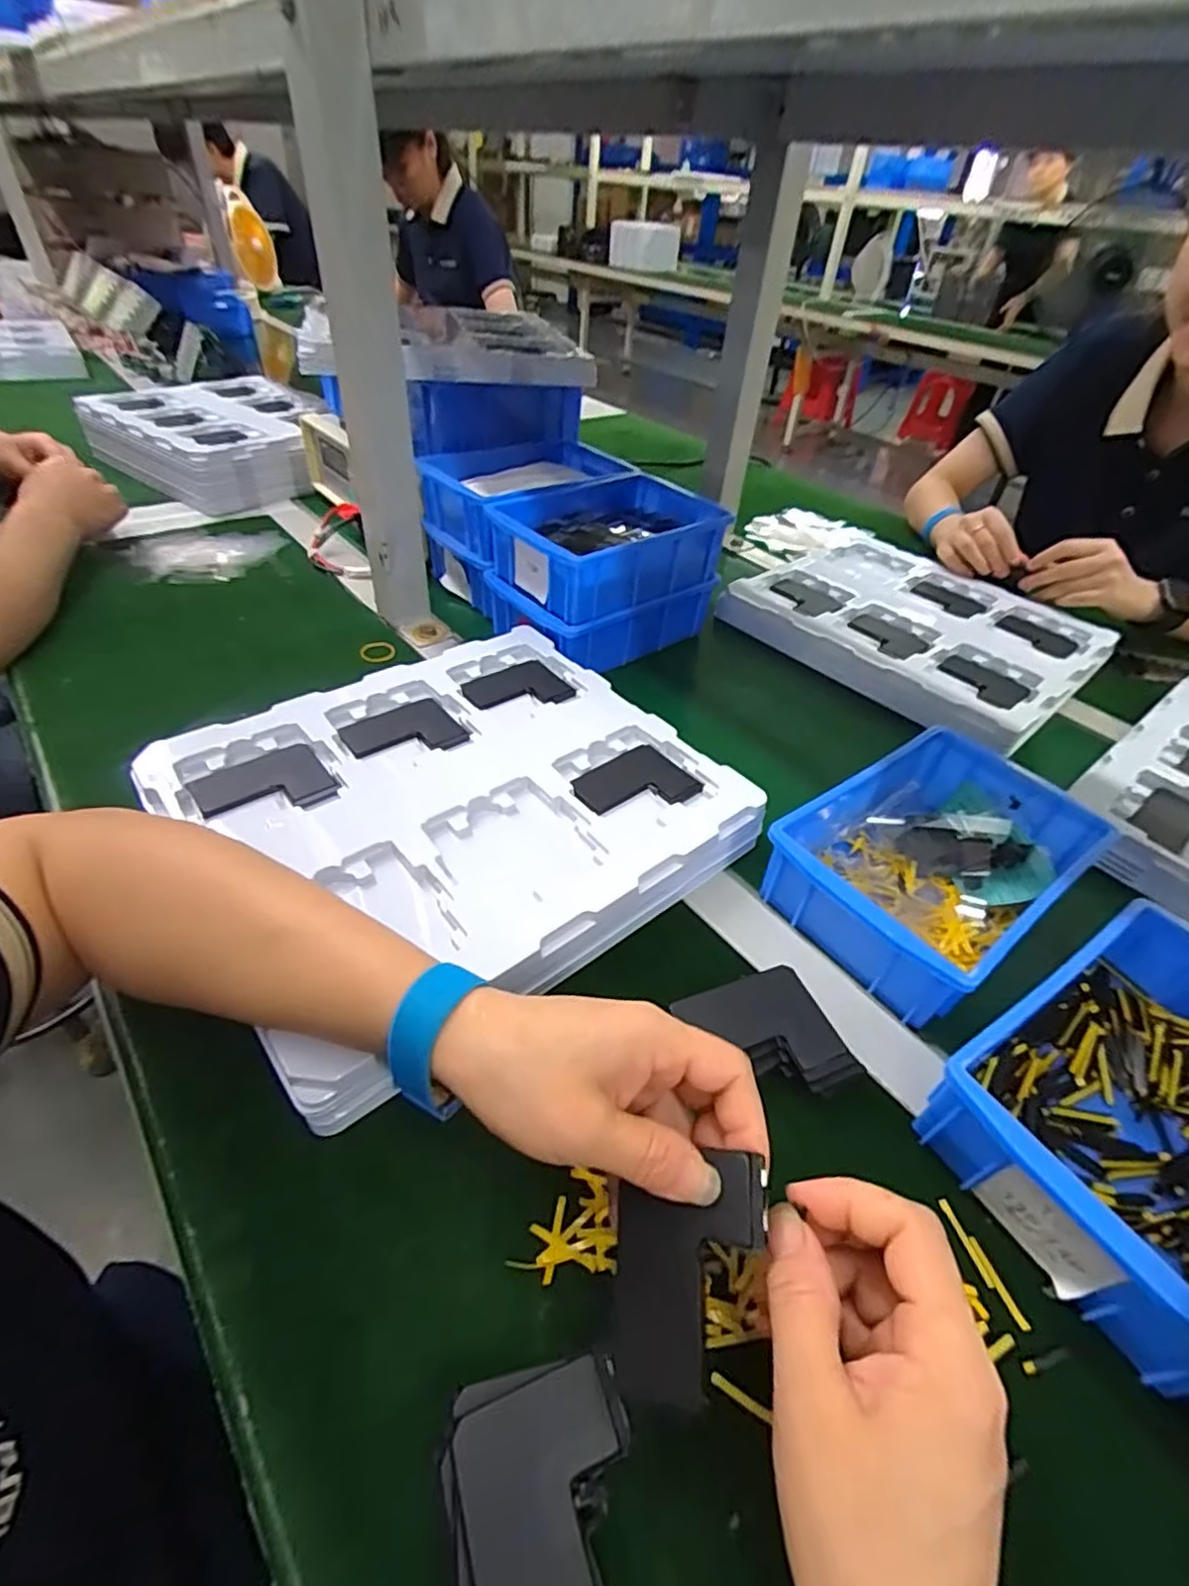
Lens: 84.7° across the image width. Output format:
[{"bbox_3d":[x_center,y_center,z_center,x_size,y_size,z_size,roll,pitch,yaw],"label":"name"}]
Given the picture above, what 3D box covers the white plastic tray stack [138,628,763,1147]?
[{"bbox_3d":[-0.090,0.001,0.436,0.322,0.034,0.284,-27,52,-30],"label":"white plastic tray stack"}]

